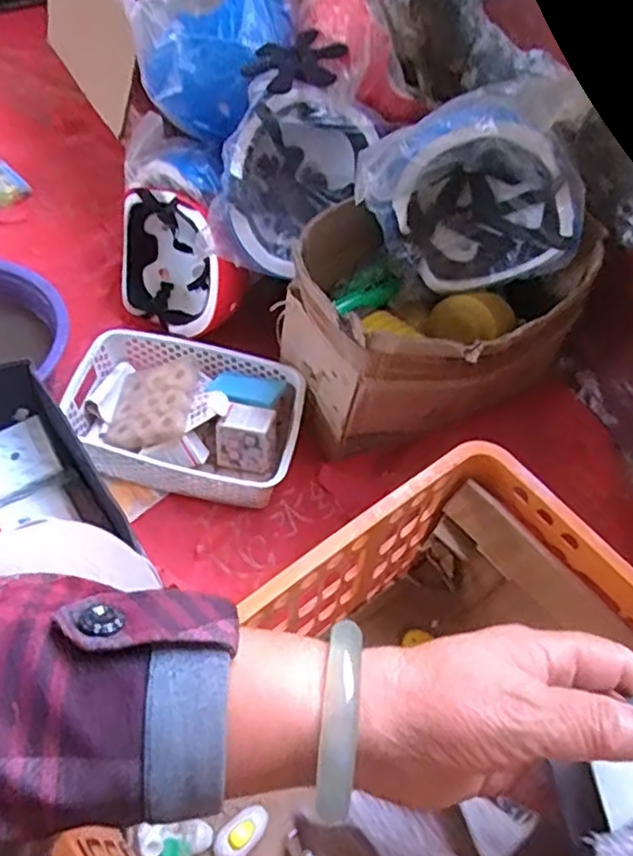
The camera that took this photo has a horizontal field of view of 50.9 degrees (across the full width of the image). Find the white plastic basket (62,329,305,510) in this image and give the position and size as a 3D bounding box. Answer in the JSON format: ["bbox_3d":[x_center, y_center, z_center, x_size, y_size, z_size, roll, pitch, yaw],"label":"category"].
[{"bbox_3d":[-0.171,-0.019,0.892,0.297,0.078,0.209,11,56,2],"label":"white plastic basket"}]

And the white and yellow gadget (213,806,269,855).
[{"bbox_3d":[-0.073,0.399,0.653,0.060,0.010,0.032,-31,64,-23],"label":"white and yellow gadget"}]

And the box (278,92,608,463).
[{"bbox_3d":[0.164,-0.189,0.822,0.375,0.354,0.268,-26,62,-21],"label":"box"}]

